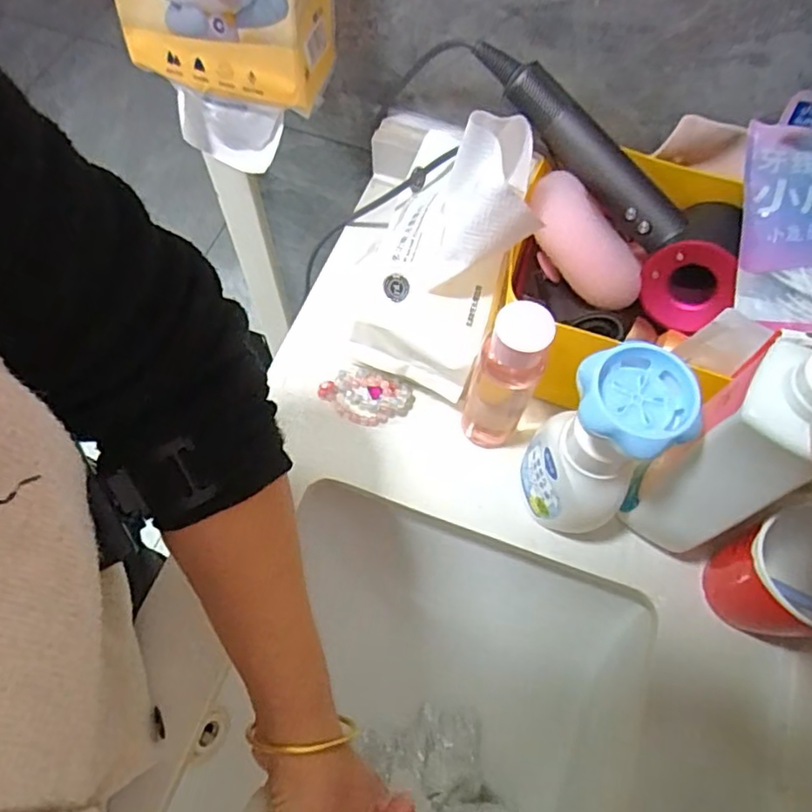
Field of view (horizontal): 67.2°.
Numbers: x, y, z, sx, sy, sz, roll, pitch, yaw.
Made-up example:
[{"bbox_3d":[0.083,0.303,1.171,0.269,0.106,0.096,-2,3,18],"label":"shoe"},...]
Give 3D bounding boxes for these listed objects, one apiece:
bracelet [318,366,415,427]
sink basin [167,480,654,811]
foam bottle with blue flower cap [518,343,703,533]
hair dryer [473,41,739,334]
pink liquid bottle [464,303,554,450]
[{"bbox_3d":[-0.035,-0.007,0.524,0.077,0.019,0.043,19,65,7],"label":"bracelet"},{"bbox_3d":[-0.012,0.315,0.474,0.320,0.150,0.434,23,66,9],"label":"sink basin"},{"bbox_3d":[0.126,0.034,0.420,0.066,0.185,0.069,5,64,1],"label":"foam bottle with blue flower cap"},{"bbox_3d":[0.169,-0.190,0.484,0.094,0.068,0.280,-40,87,-18],"label":"hair dryer"},{"bbox_3d":[0.071,-0.015,0.456,0.045,0.165,0.038,22,66,9],"label":"pink liquid bottle"}]

